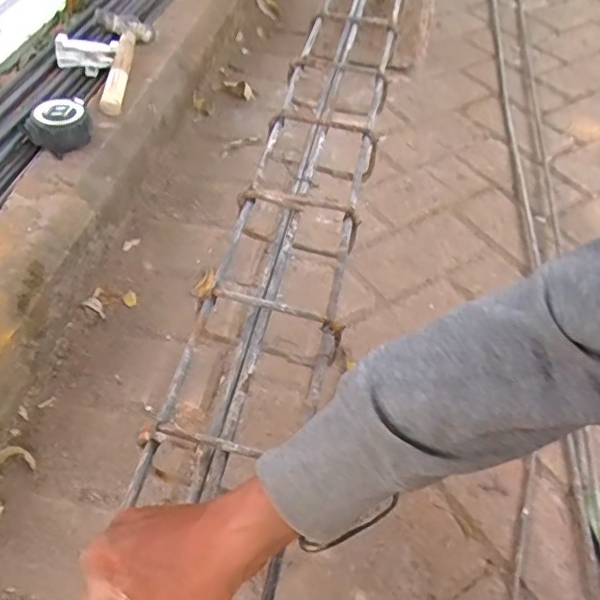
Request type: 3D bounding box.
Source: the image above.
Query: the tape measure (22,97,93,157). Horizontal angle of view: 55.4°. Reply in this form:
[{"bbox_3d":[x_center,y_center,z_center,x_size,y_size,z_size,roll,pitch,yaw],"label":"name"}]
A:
[{"bbox_3d":[-0.316,-0.222,0.745,0.084,0.044,0.064,-18,55,-17],"label":"tape measure"}]

